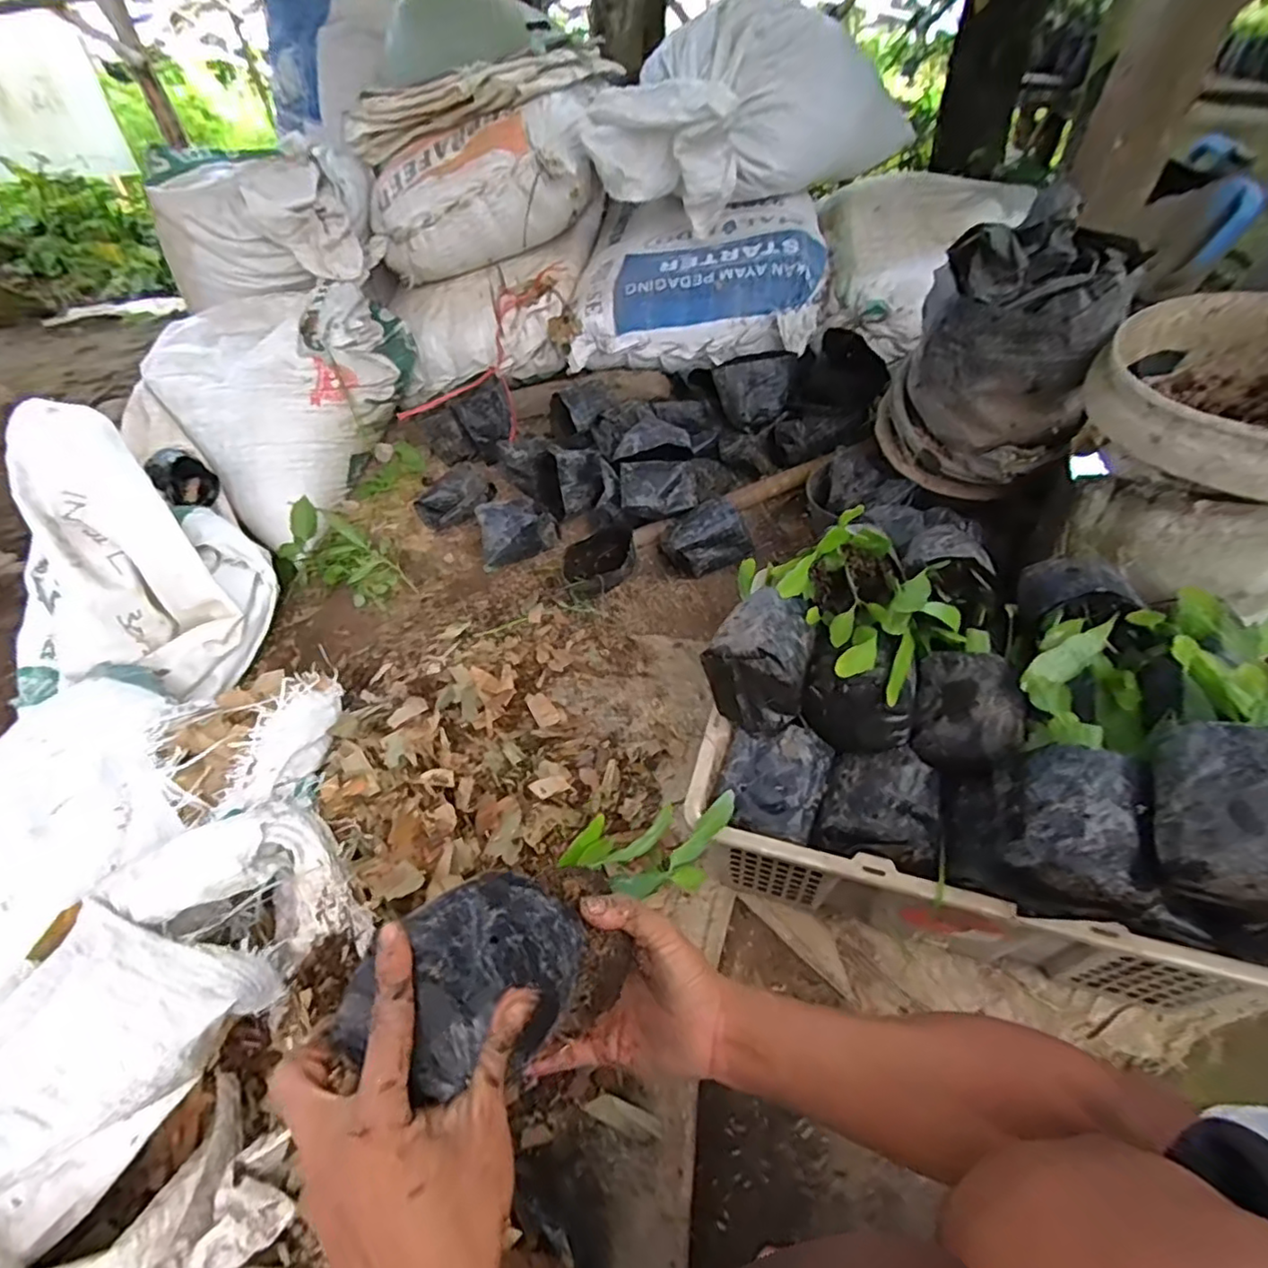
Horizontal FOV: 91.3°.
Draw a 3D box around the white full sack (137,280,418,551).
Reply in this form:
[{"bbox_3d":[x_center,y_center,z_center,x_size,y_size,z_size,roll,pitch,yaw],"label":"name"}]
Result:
[{"bbox_3d":[-0.640,-0.451,1.177,0.455,0.258,0.371,-38,55,-27],"label":"white full sack"}]

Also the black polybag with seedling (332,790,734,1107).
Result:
[{"bbox_3d":[-0.043,0.184,0.422,0.101,0.094,0.298,29,16,28],"label":"black polybag with seedling"}]

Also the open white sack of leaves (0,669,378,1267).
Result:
[{"bbox_3d":[-0.488,0.270,0.559,0.478,0.214,0.590,7,48,10],"label":"open white sack of leaves"}]

